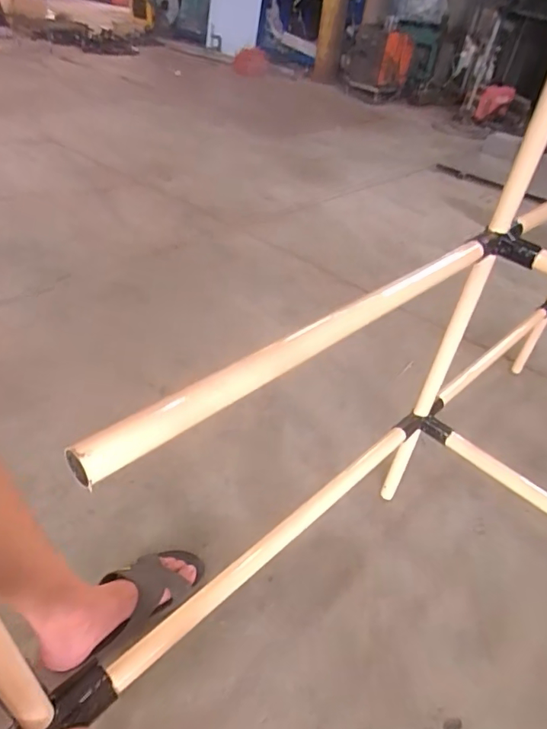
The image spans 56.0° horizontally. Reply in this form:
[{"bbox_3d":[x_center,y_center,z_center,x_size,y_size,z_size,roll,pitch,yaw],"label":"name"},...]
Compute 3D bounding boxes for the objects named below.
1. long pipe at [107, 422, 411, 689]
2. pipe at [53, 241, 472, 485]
[{"bbox_3d":[0.022,0.227,0.705,0.029,0.030,0.550,35,46,30],"label":"long pipe"},{"bbox_3d":[0.070,-0.040,0.485,0.022,0.027,0.554,35,46,30],"label":"pipe"}]

